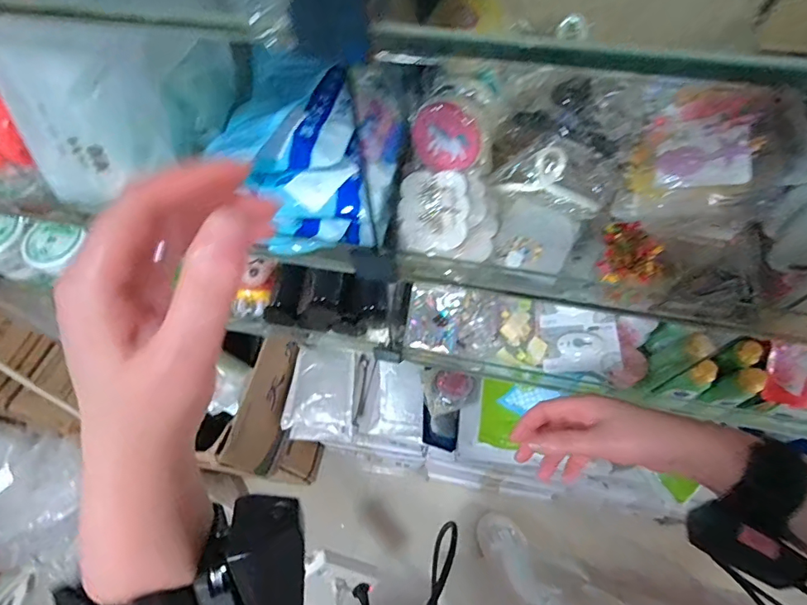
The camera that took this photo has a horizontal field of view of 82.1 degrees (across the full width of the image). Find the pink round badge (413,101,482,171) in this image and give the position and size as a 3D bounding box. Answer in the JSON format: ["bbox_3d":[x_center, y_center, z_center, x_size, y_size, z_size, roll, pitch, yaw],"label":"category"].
[{"bbox_3d":[0.040,-0.159,0.444,0.064,0.062,0.009,3,39,21],"label":"pink round badge"}]

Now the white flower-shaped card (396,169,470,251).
[{"bbox_3d":[0.029,-0.090,0.447,0.065,0.004,0.083,1,71,4],"label":"white flower-shaped card"}]

